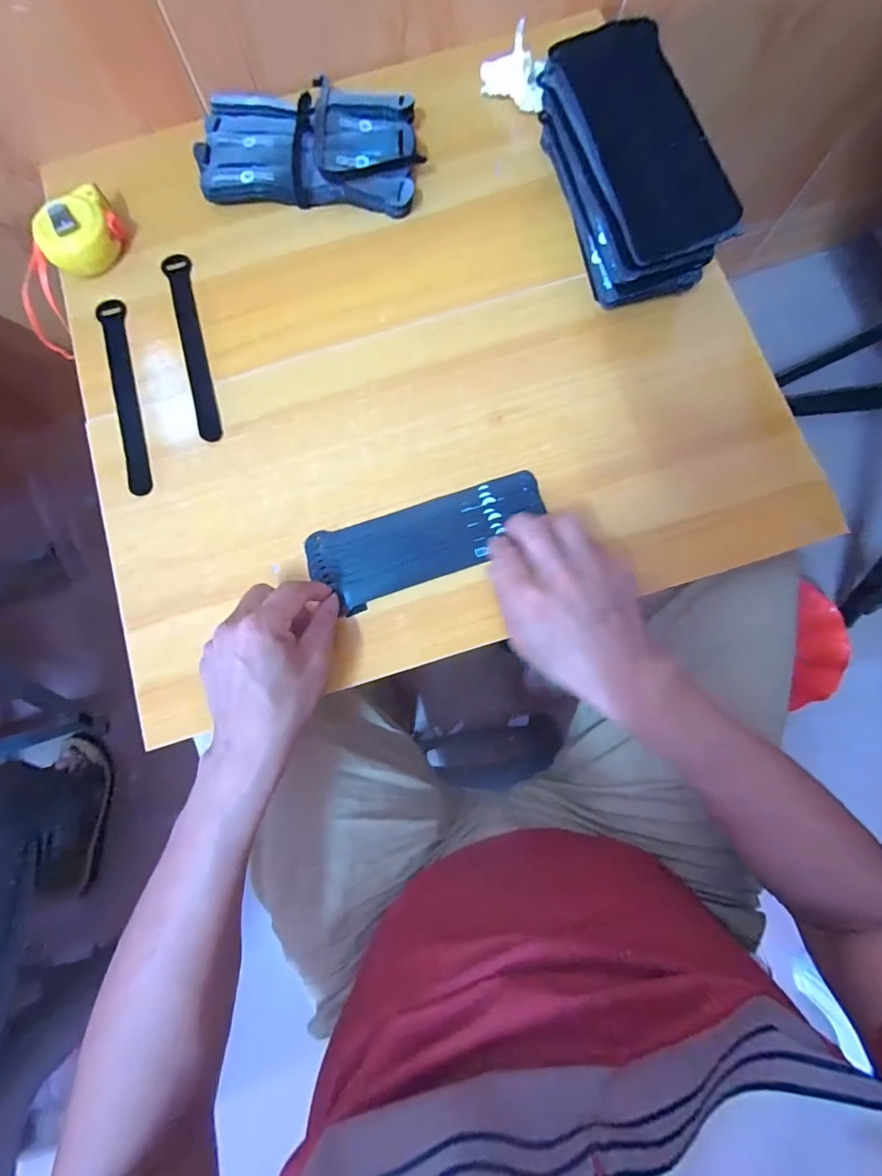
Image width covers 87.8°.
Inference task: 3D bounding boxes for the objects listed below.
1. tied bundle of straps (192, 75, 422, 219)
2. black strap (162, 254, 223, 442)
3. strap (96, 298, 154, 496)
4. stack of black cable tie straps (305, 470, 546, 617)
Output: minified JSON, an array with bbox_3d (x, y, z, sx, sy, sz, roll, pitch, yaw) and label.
[{"bbox_3d":[-0.124,-0.419,0.441,0.203,0.030,0.115,6,81,2],"label":"tied bundle of straps"},{"bbox_3d":[-0.229,-0.226,0.424,0.023,0.005,0.197,-16,81,-2],"label":"black strap"},{"bbox_3d":[-0.288,-0.177,0.419,0.024,0.005,0.197,-15,80,-13],"label":"strap"},{"bbox_3d":[-0.009,-0.043,0.386,0.195,0.018,0.072,-22,82,-1],"label":"stack of black cable tie straps"}]

